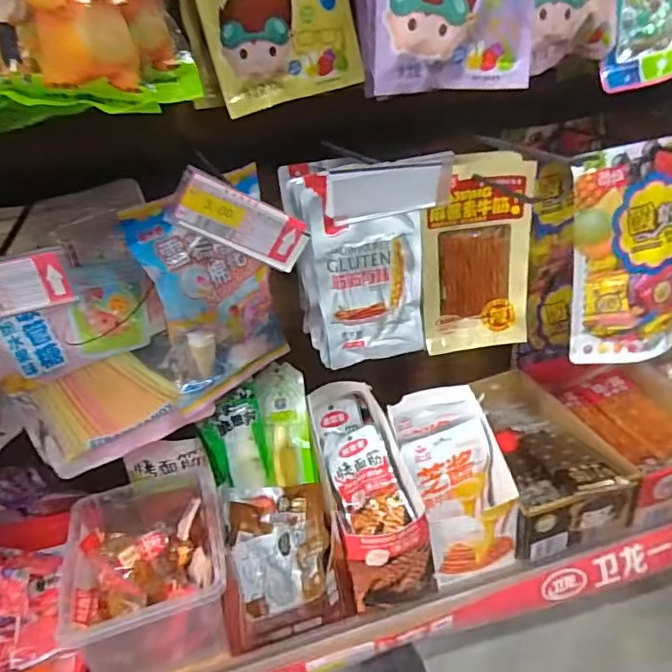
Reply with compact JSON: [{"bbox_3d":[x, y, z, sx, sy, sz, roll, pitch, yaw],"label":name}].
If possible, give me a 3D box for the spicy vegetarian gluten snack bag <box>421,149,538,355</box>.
[{"bbox_3d":[0.156,-0.086,0.620,0.121,0.215,0.023,-6,28,1],"label":"spicy vegetarian gluten snack bag"}]

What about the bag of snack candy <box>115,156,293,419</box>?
[{"bbox_3d":[-0.121,-0.046,0.591,0.153,0.218,0.063,-24,32,-28],"label":"bag of snack candy"}]

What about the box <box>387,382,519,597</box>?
[{"bbox_3d":[0.143,0.173,0.673,0.114,0.163,0.142,-13,29,-11],"label":"box"}]

